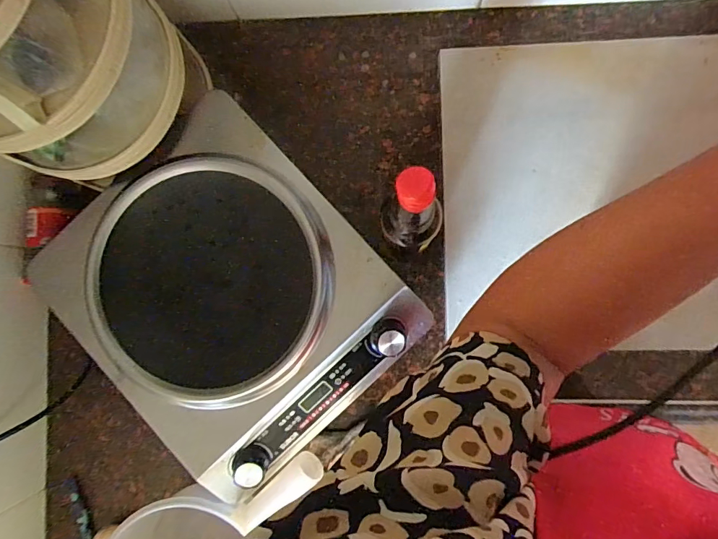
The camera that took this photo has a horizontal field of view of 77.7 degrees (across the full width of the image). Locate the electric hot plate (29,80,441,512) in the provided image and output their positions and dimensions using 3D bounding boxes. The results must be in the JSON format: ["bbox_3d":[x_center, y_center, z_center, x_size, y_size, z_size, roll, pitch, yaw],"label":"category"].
[{"bbox_3d":[-0.149,0.033,0.535,0.382,0.066,0.327,44,93,2],"label":"electric hot plate"}]

